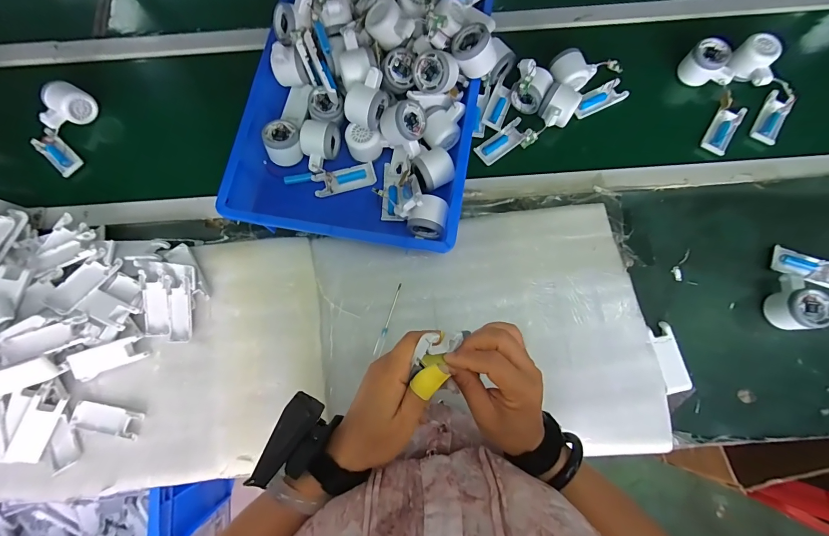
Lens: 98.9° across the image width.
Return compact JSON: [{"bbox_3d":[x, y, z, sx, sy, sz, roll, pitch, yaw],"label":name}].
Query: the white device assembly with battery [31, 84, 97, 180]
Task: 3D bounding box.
[{"bbox_3d":[-0.624,-0.246,0.632,0.079,0.053,0.152,14,92,3],"label":"white device assembly with battery"}]

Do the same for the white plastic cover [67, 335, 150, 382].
[{"bbox_3d":[-0.470,0.137,0.544,0.099,0.020,0.041,-23,79,-5],"label":"white plastic cover"}]

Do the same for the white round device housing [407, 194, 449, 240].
[{"bbox_3d":[0.023,-0.077,0.563,0.057,0.063,0.054,17,78,4],"label":"white round device housing"}]

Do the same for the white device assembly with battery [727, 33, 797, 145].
[{"bbox_3d":[0.617,-0.312,0.622,0.095,0.038,0.185,-12,90,-2],"label":"white device assembly with battery"}]

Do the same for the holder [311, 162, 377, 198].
[{"bbox_3d":[-0.119,-0.150,0.605,0.104,0.012,0.039,-15,78,-3],"label":"holder"}]

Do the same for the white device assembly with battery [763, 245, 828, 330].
[{"bbox_3d":[0.610,0.033,0.545,0.100,0.057,0.140,30,80,6],"label":"white device assembly with battery"}]

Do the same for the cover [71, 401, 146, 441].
[{"bbox_3d":[-0.461,0.227,0.529,0.101,0.009,0.037,10,78,2],"label":"cover"}]

